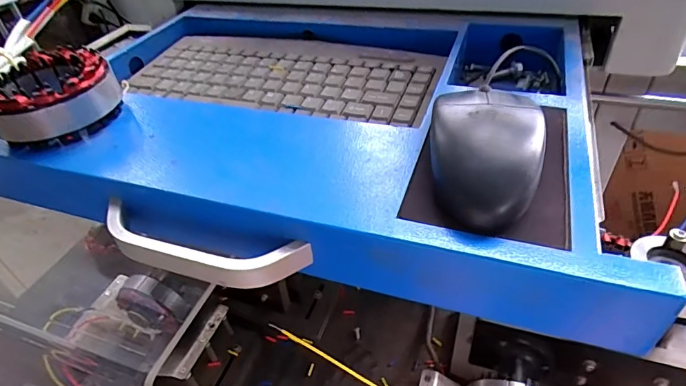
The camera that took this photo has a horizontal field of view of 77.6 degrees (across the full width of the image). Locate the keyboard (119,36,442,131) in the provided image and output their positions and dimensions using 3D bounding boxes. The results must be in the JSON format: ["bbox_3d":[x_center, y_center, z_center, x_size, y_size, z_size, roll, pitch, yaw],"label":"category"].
[{"bbox_3d":[-0.055,-0.114,0.395,0.276,0.014,0.122,9,43,18],"label":"keyboard"}]

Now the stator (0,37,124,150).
[{"bbox_3d":[-0.209,-0.073,0.300,0.089,0.047,0.082,31,53,35],"label":"stator"}]

